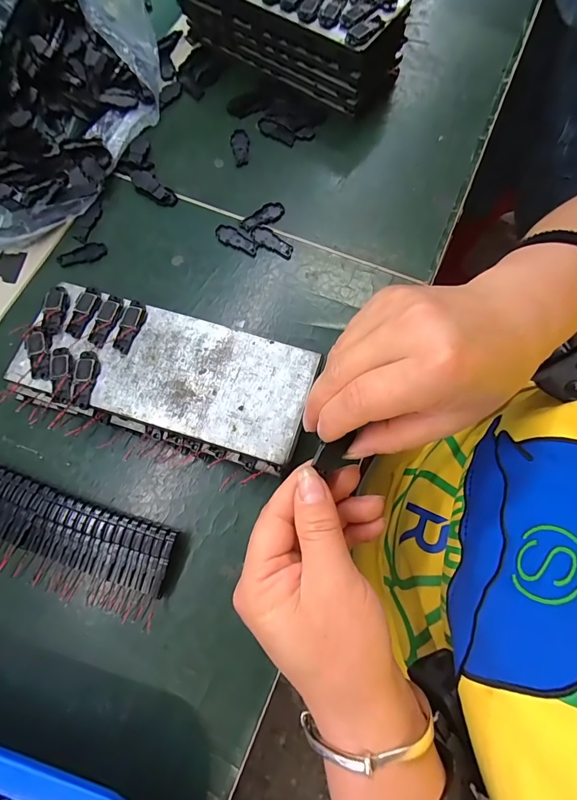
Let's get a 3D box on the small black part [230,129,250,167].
[{"bbox_3d":[-0.043,-0.227,0.352,0.017,0.004,0.042,-8,73,-2],"label":"small black part"}]

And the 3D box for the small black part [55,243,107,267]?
[{"bbox_3d":[-0.170,-0.120,0.324,0.040,0.004,0.017,-14,73,-4],"label":"small black part"}]

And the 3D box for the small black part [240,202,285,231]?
[{"bbox_3d":[-0.022,-0.154,0.332,0.038,0.004,0.016,-36,76,-10],"label":"small black part"}]

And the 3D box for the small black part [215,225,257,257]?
[{"bbox_3d":[-0.043,-0.133,0.325,0.040,0.004,0.017,28,75,9],"label":"small black part"}]

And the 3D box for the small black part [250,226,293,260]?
[{"bbox_3d":[-0.014,-0.129,0.323,0.041,0.004,0.016,40,77,12],"label":"small black part"}]

